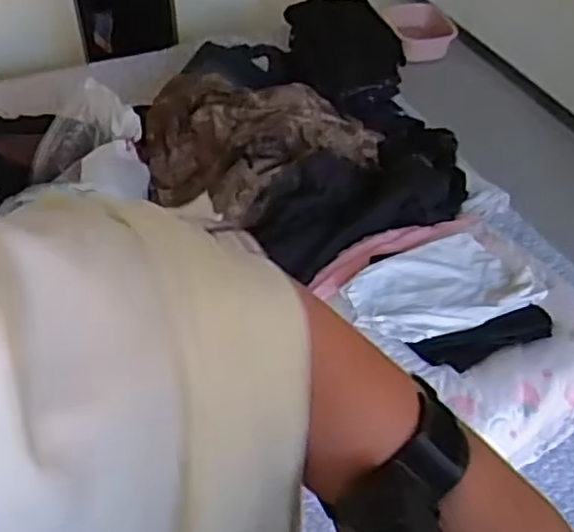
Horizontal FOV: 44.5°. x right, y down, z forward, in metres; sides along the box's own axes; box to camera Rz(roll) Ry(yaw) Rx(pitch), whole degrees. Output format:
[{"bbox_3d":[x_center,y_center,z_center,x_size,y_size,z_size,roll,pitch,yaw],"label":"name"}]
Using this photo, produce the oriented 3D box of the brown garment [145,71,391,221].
[{"bbox_3d":[-0.098,-0.318,1.690,0.483,0.163,0.459,0,45,0],"label":"brown garment"}]

